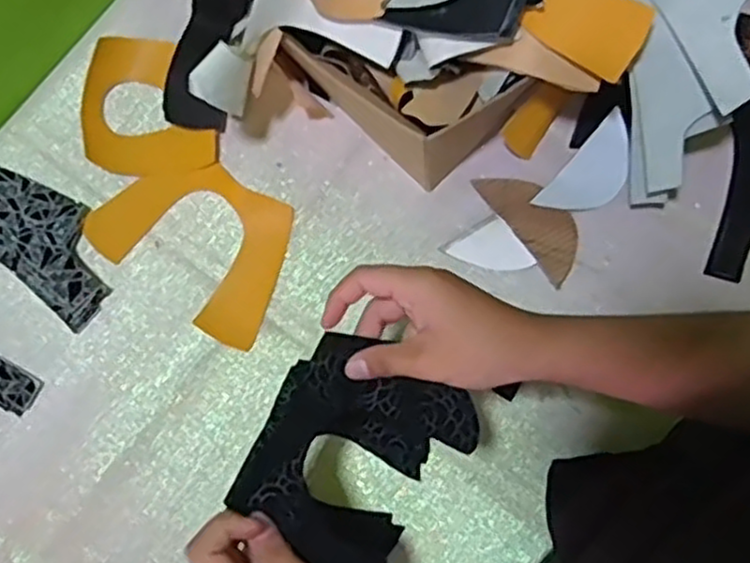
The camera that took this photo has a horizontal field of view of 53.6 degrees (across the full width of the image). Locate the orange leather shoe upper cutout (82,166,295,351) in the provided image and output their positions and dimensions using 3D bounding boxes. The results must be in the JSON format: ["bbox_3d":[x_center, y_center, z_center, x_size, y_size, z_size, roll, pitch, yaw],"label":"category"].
[{"bbox_3d":[-0.143,-0.036,0.607,0.168,0.013,0.117,31,78,12],"label":"orange leather shoe upper cutout"}]

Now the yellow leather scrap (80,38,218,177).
[{"bbox_3d":[-0.195,-0.149,0.629,0.107,0.018,0.121,-10,77,-1],"label":"yellow leather scrap"}]

